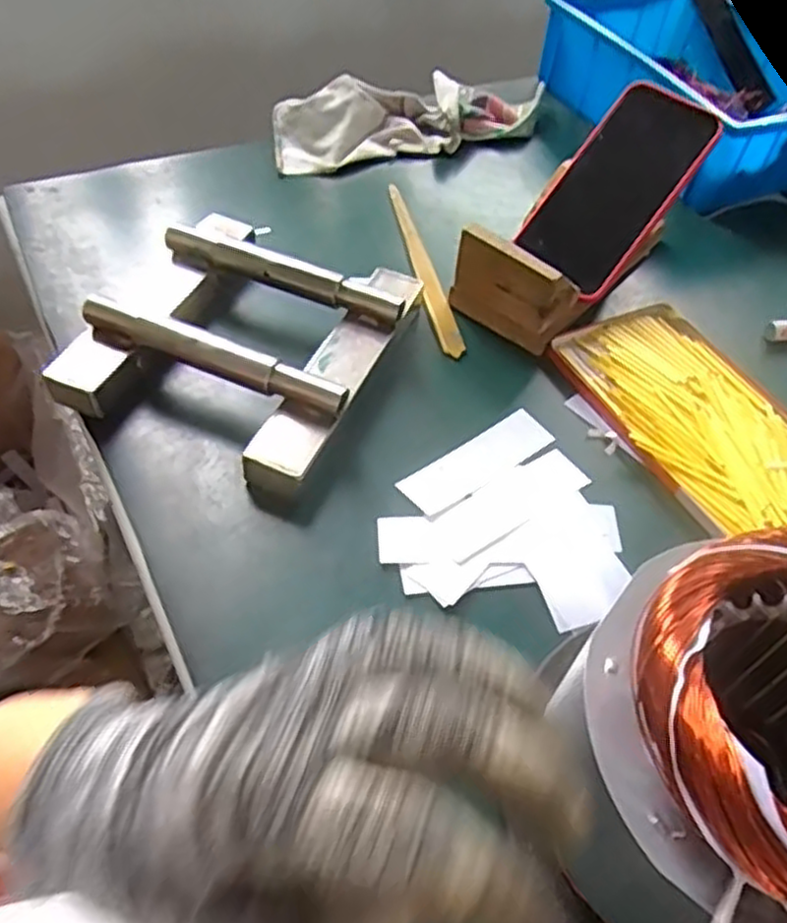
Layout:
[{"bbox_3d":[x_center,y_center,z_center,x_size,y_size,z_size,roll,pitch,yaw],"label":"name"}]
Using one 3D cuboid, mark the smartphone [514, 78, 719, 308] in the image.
[{"bbox_3d":[0.165,-0.205,0.555,0.080,0.015,0.161,37,96,18],"label":"smartphone"}]

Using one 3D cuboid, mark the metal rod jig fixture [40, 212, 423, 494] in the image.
[{"bbox_3d":[-0.097,-0.087,0.493,0.180,0.046,0.198,20,53,11],"label":"metal rod jig fixture"}]

